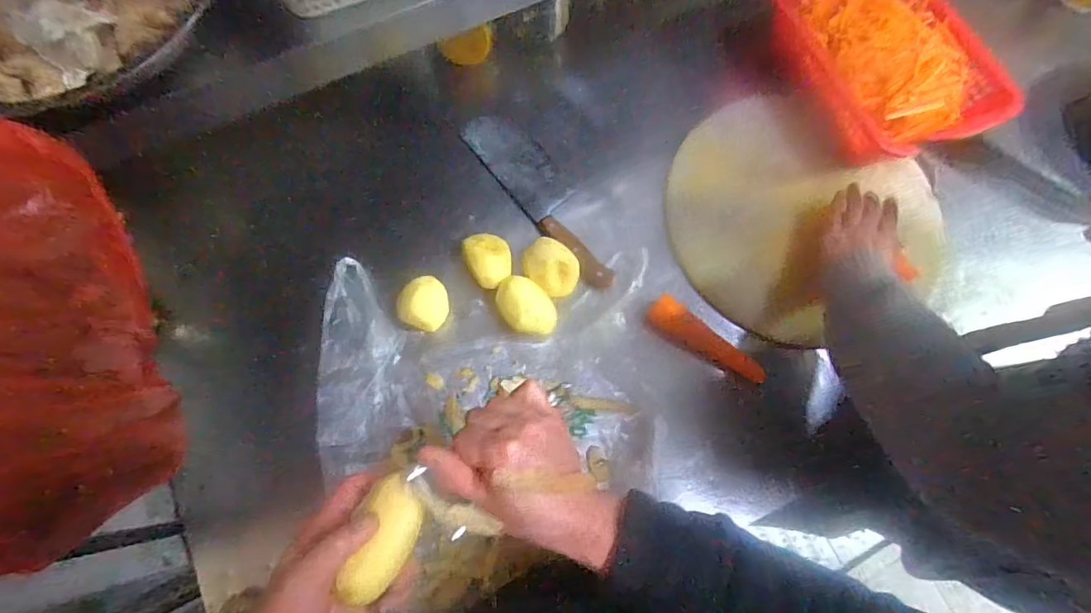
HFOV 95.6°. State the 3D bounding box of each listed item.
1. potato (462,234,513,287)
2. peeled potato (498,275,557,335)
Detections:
[{"bbox_3d":[-0.068,-0.055,0.606,0.055,0.045,0.072,-22,74,-7],"label":"potato"},{"bbox_3d":[-0.023,0.003,0.588,0.077,0.048,0.057,39,76,11],"label":"peeled potato"}]

